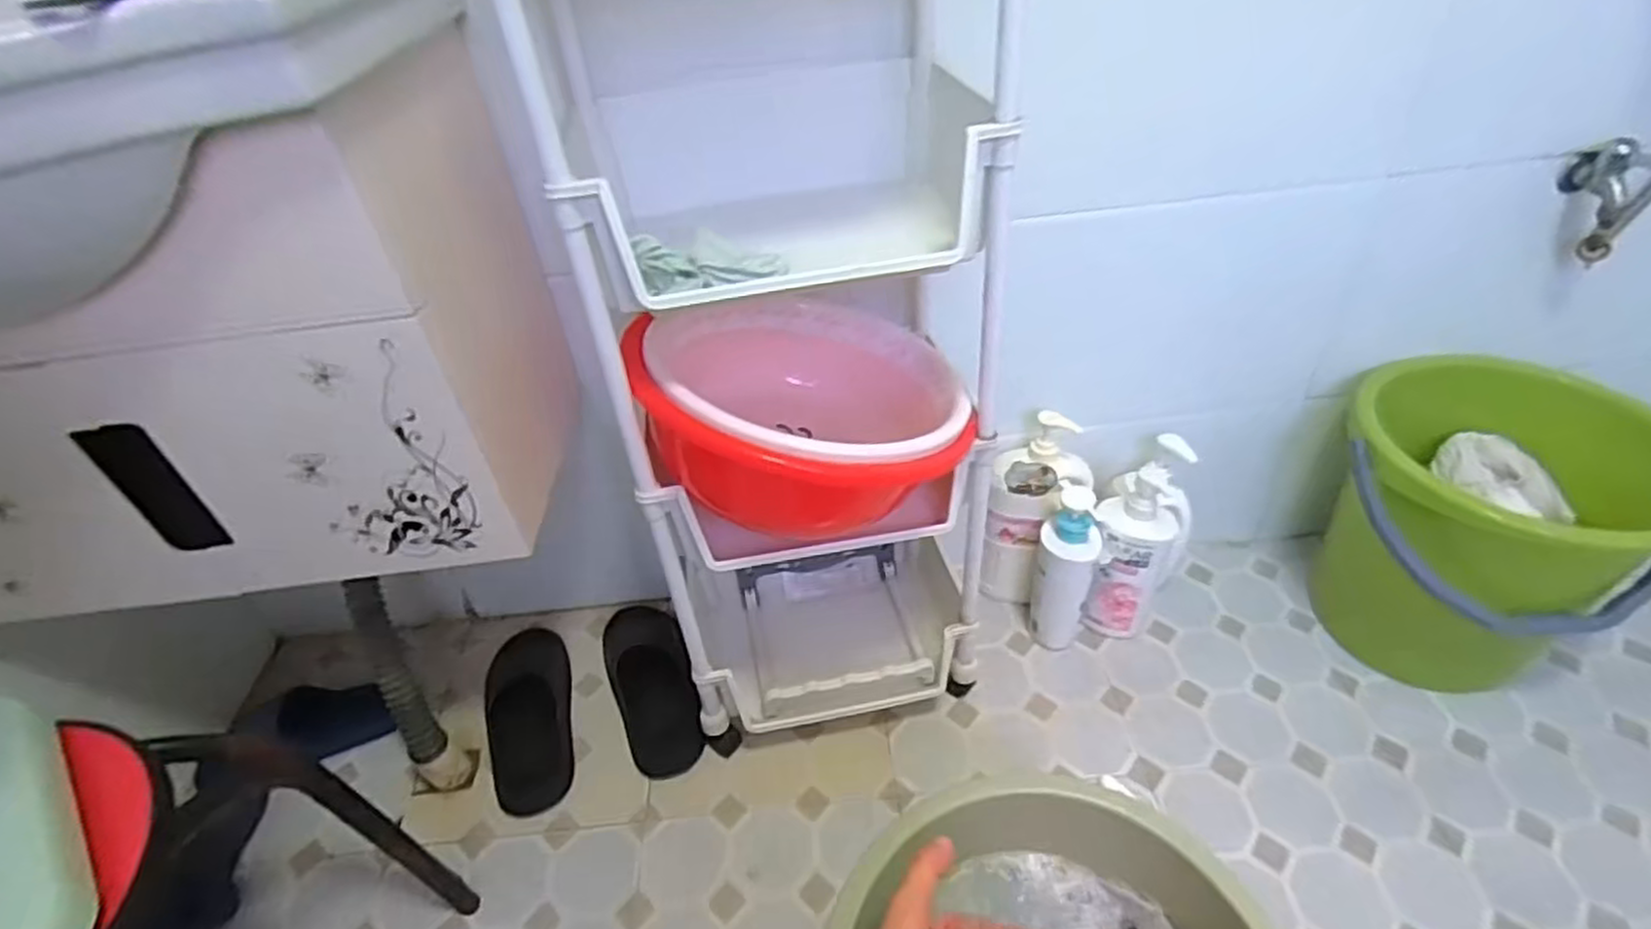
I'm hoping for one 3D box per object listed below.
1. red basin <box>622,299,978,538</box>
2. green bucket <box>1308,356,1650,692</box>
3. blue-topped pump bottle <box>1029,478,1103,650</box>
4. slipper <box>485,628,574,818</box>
[{"bbox_3d":[-0.039,-0.070,0.820,0.318,0.154,0.318,7,39,-15],"label":"red basin"},{"bbox_3d":[0.763,0.093,0.920,0.268,0.333,0.297,-30,47,-26],"label":"green bucket"},{"bbox_3d":[0.304,0.132,0.980,0.069,0.242,0.080,10,43,17],"label":"blue-topped pump bottle"},{"bbox_3d":[-0.387,0.295,0.985,0.099,0.092,0.277,-16,42,-12],"label":"slipper"}]

